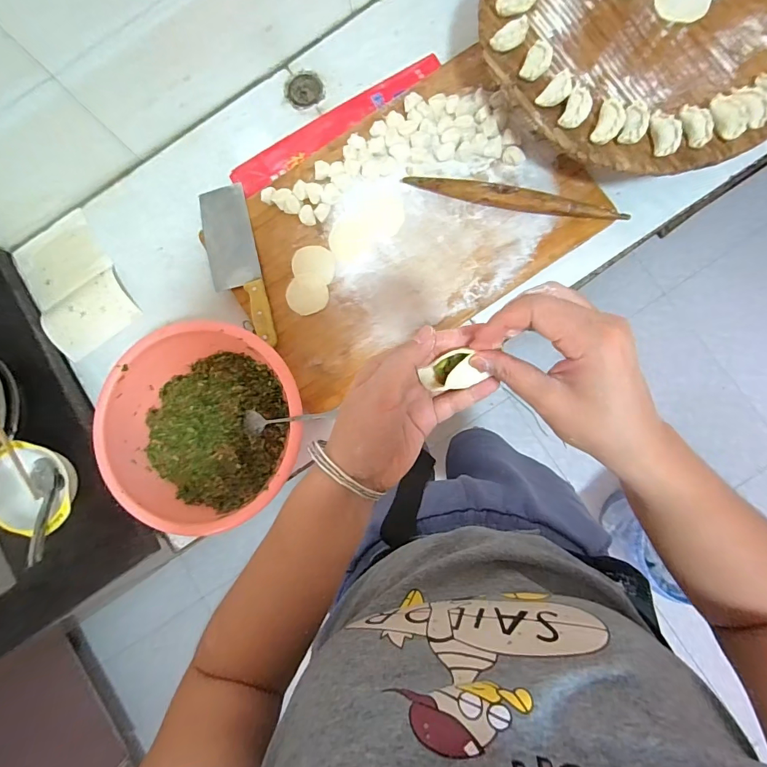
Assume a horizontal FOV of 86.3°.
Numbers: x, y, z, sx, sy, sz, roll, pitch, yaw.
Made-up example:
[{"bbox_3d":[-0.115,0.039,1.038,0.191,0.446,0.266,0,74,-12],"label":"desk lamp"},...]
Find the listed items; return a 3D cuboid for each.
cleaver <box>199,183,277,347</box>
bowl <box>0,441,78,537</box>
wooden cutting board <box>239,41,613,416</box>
[{"bbox_3d":[-0.235,-0.187,0.655,0.079,0.030,0.272,-14,83,3],"label":"cleaver"},{"bbox_3d":[-0.493,0.150,0.585,0.104,0.057,0.132,4,84,5],"label":"bowl"},{"bbox_3d":[0.031,-0.251,0.644,0.530,0.027,0.356,-33,82,1],"label":"wooden cutting board"}]

